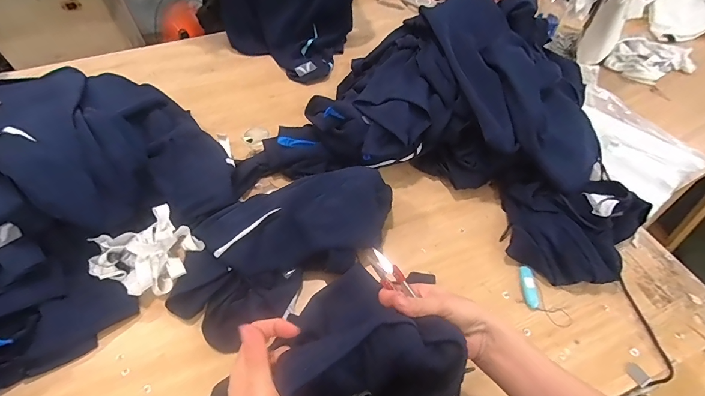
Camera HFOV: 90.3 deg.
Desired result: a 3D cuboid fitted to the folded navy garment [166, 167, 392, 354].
[{"bbox_3d":[-0.119,0.066,0.588,0.388,0.090,0.219,-30,59,-20],"label":"folded navy garment"}]

